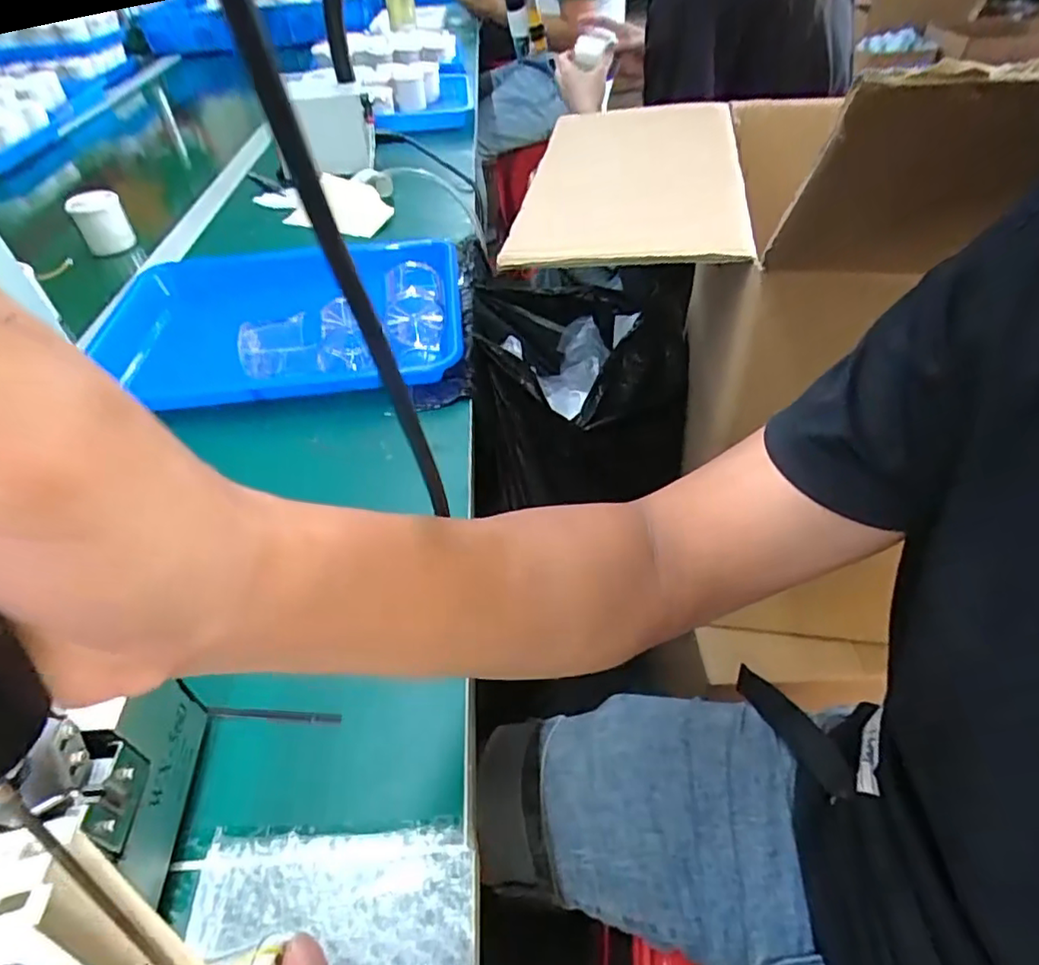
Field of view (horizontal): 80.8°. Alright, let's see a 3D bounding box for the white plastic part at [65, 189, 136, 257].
[{"bbox_3d":[-0.522,-0.326,0.768,0.059,0.061,0.061,-30,51,-24],"label":"white plastic part"}]

